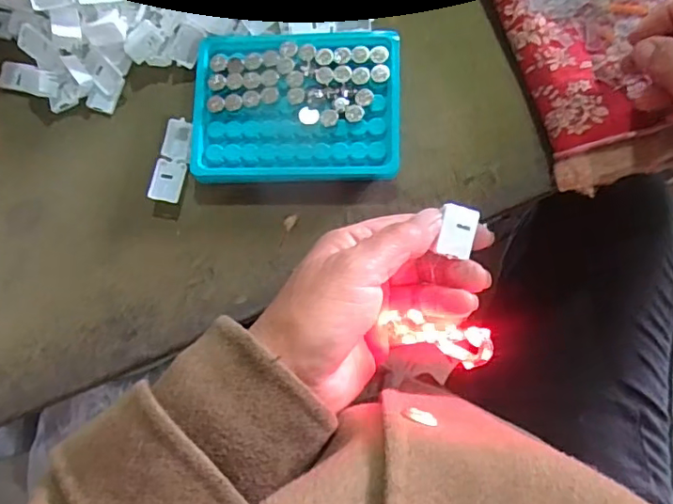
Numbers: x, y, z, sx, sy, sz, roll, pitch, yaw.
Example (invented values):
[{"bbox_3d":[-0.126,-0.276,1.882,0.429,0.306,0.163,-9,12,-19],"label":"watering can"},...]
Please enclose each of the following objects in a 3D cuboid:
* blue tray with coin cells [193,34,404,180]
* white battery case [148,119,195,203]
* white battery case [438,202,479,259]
[{"bbox_3d":[-0.026,-0.092,0.358,0.128,0.014,0.094,0,81,5],"label":"blue tray with coin cells"},{"bbox_3d":[-0.105,-0.059,0.364,0.021,0.014,0.054,12,82,7],"label":"white battery case"},{"bbox_3d":[0.063,-0.012,0.290,0.018,0.005,0.024,11,87,5],"label":"white battery case"}]

